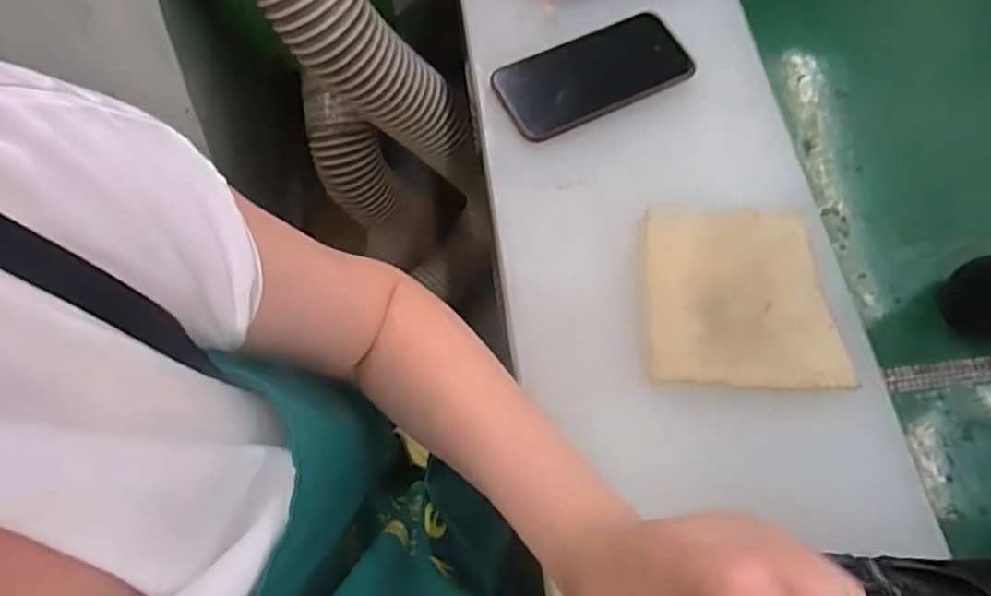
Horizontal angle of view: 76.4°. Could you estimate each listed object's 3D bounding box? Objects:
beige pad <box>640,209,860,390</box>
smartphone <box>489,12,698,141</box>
[{"bbox_3d":[0.170,-0.004,0.441,0.130,0.007,0.133,1,68,2],"label":"beige pad"},{"bbox_3d":[0.079,-0.182,0.513,0.154,0.011,0.074,-26,69,-9],"label":"smartphone"}]

